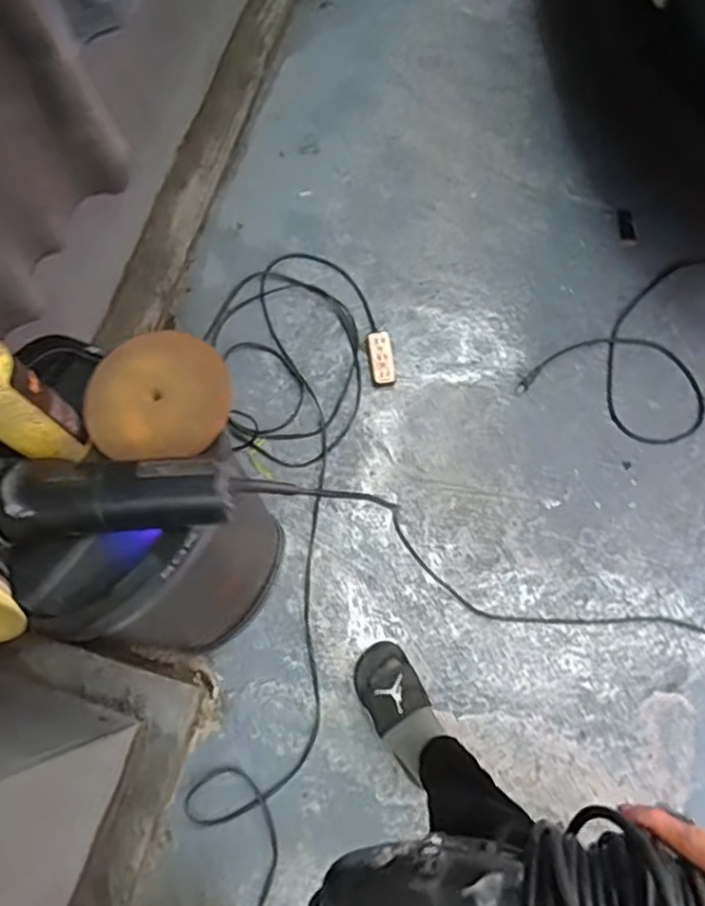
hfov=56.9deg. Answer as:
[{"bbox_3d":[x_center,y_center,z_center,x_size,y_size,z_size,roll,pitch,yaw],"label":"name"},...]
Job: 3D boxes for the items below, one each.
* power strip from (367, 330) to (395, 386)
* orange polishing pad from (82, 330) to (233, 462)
[{"bbox_3d":[0.055,-0.186,1.274,0.044,0.030,0.105,-7,78,-2],"label":"power strip"},{"bbox_3d":[-0.196,-0.057,0.650,0.142,0.019,0.125,-4,75,0],"label":"orange polishing pad"}]

